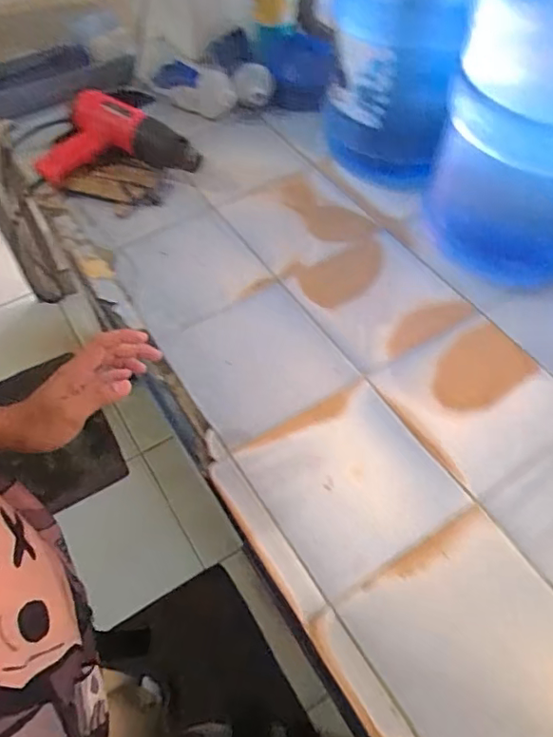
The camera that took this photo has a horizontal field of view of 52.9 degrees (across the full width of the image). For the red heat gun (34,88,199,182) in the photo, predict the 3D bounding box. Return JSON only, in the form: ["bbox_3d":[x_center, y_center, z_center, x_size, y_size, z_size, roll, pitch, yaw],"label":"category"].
[{"bbox_3d":[-0.263,-0.382,0.937,0.264,0.093,0.143,-2,56,0],"label":"red heat gun"}]

